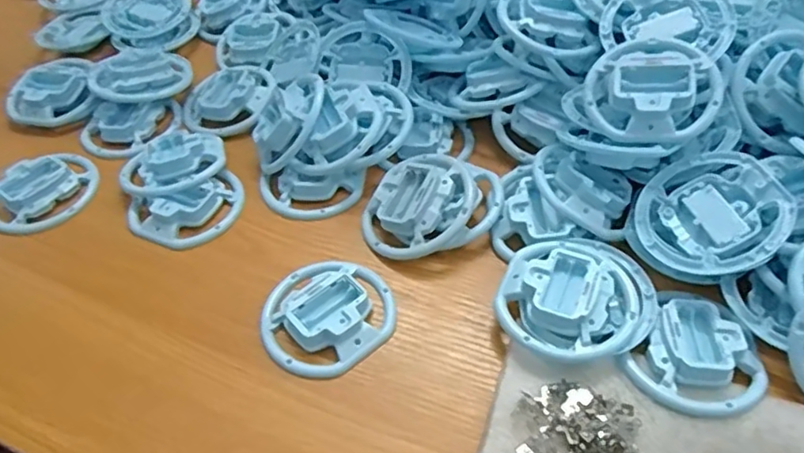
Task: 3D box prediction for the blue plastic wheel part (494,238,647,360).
[{"bbox_3d":[0.127,0.049,0.455,0.100,0.027,0.105,17,52,17],"label":"blue plastic wheel part"}]

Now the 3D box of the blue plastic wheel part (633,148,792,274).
[{"bbox_3d":[0.237,-0.009,0.469,0.104,0.026,0.101,8,67,36],"label":"blue plastic wheel part"}]

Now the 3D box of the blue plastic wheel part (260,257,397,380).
[{"bbox_3d":[-0.061,0.065,0.481,0.102,0.021,0.101,-2,49,2],"label":"blue plastic wheel part"}]

